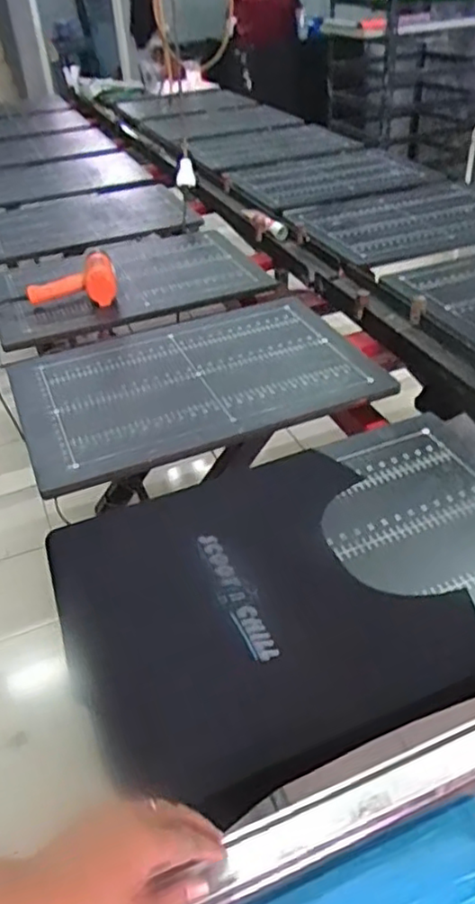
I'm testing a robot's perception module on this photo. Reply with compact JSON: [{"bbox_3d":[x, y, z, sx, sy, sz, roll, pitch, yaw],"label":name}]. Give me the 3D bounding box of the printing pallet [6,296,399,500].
[{"bbox_3d":[-0.079,-0.139,1.130,0.600,0.039,0.410,-17,40,-14],"label":"printing pallet"}]

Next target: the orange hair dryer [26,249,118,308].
[{"bbox_3d":[-0.349,-0.349,1.368,0.189,0.095,0.091,-16,40,-13],"label":"orange hair dryer"}]

